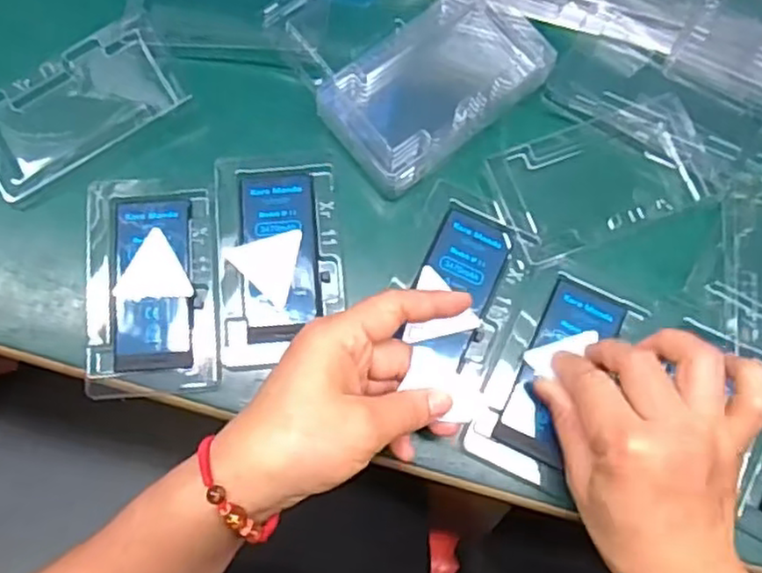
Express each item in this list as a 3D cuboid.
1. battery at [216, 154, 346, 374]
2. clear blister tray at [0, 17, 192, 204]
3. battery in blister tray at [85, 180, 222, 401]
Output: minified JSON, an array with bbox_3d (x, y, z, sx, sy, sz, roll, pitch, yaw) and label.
[{"bbox_3d":[-0.060,-0.017,0.403,0.071,0.008,0.122,-4,78,-1],"label":"battery"},{"bbox_3d":[-0.187,-0.109,0.418,0.120,0.007,0.072,-32,80,-7],"label":"clear blister tray"},{"bbox_3d":[-0.133,-0.001,0.396,0.073,0.004,0.124,-4,78,-2],"label":"battery in blister tray"}]

